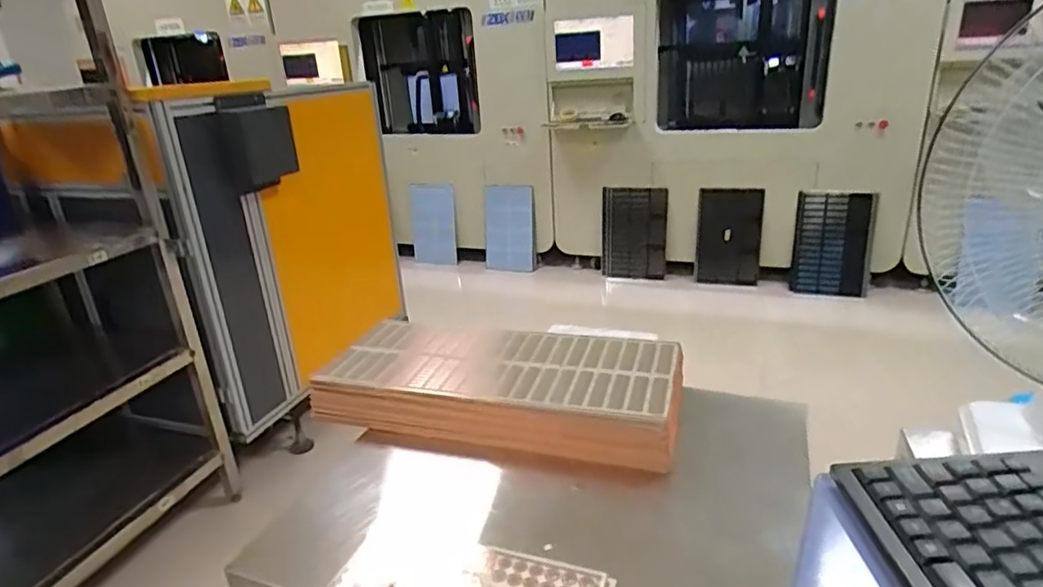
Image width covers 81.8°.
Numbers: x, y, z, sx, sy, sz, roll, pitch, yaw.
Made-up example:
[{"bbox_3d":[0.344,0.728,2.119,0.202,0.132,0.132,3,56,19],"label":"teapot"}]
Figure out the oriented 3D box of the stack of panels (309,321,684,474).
[{"bbox_3d":[-0.036,0.159,1.082,0.621,0.096,0.278,4,25,19],"label":"stack of panels"}]

